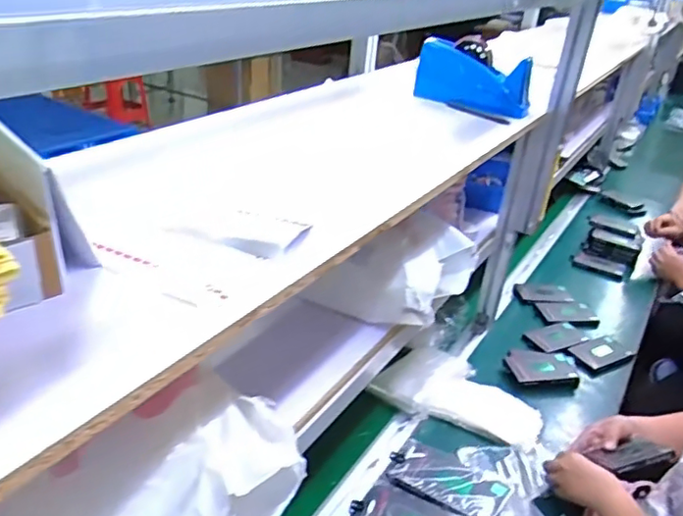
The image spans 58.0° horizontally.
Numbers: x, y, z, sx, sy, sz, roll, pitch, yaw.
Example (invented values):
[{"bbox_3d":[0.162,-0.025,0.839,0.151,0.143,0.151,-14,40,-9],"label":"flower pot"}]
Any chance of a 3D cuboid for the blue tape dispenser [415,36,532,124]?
[{"bbox_3d":[0.231,-0.317,1.099,0.200,0.099,0.072,28,36,35],"label":"blue tape dispenser"}]

